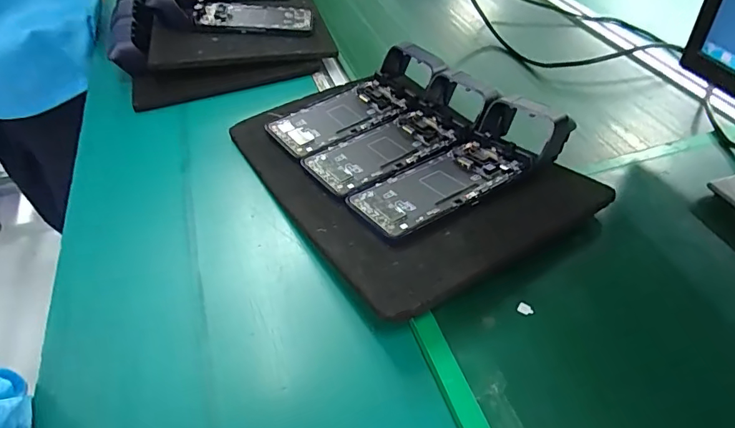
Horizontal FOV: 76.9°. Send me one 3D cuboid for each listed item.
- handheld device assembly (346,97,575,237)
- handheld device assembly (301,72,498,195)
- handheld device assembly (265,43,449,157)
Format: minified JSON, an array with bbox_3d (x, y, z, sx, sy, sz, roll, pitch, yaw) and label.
[{"bbox_3d":[0.090,-0.048,0.431,0.220,0.044,0.084,-28,51,-24],"label":"handheld device assembly"},{"bbox_3d":[0.037,-0.090,0.484,0.205,0.044,0.083,-27,51,-23],"label":"handheld device assembly"},{"bbox_3d":[-0.013,-0.142,0.536,0.214,0.044,0.094,-29,52,-24],"label":"handheld device assembly"}]

